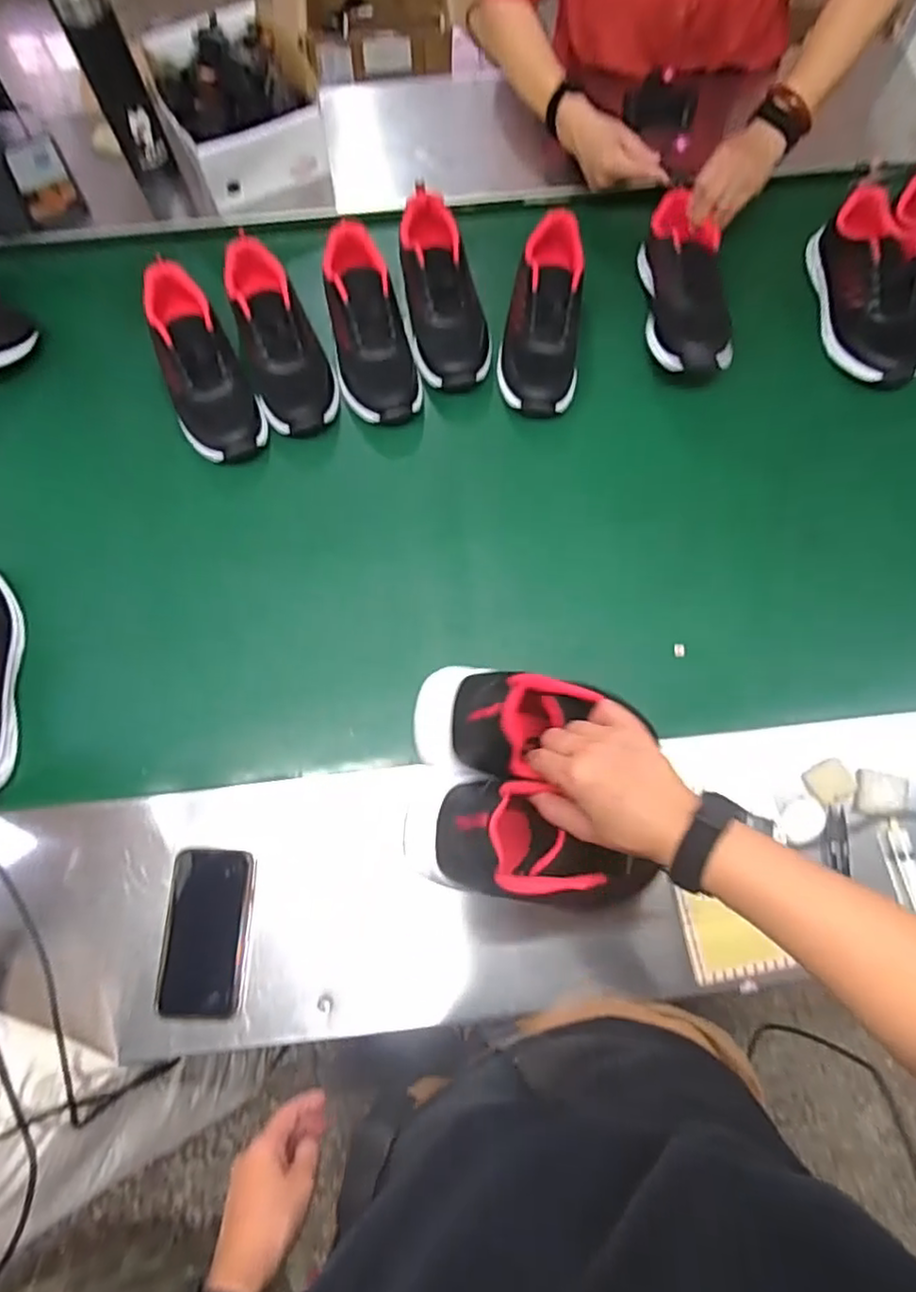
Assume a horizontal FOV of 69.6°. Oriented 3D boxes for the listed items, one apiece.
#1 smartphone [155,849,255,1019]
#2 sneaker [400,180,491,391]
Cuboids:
[{"bbox_3d":[-0.243,0.275,0.636,0.079,0.008,0.147,1,72,1],"label":"smartphone"},{"bbox_3d":[-0.024,-0.462,0.854,0.093,0.081,0.279,-12,85,-3],"label":"sneaker"}]

